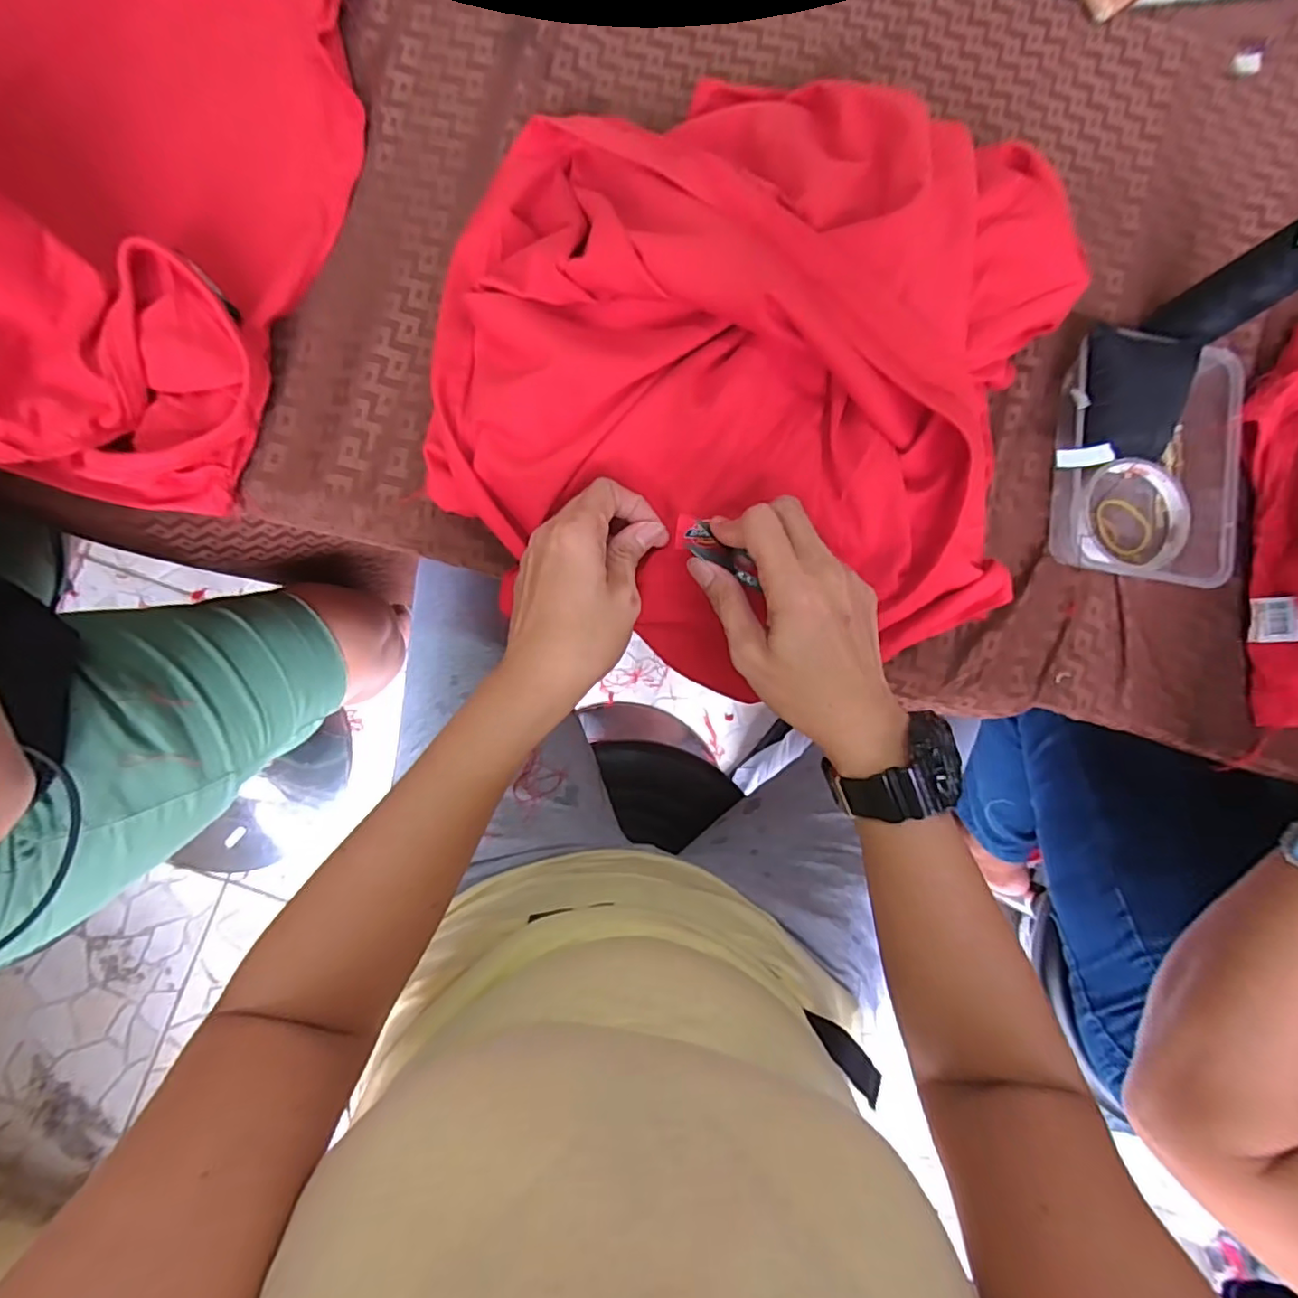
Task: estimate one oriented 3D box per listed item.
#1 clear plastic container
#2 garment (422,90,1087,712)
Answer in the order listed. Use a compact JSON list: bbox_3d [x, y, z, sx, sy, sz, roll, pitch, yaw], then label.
[{"bbox_3d":[0.356,-0.129,0.431,0.126,0.034,0.166,1,85,-3],"label":"clear plastic container"},{"bbox_3d":[0.064,-0.181,0.372,0.387,0.086,0.371,0,86,-5],"label":"garment"}]

